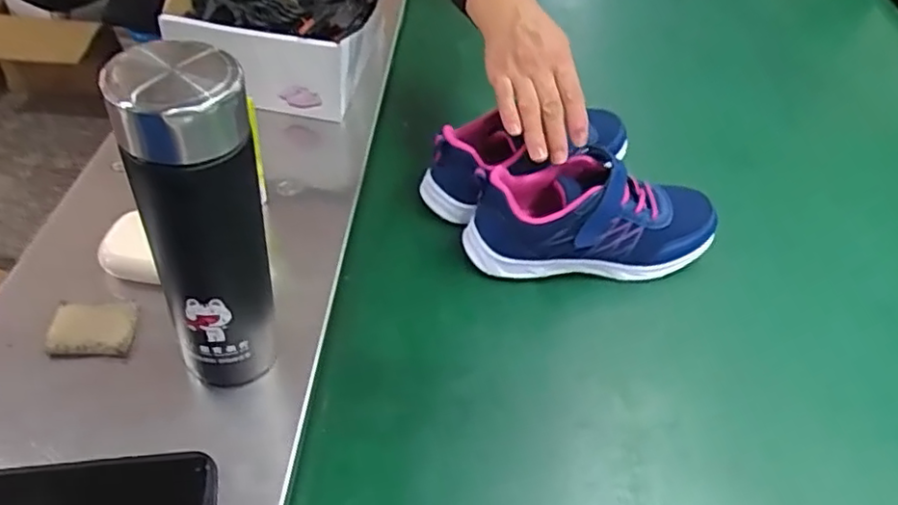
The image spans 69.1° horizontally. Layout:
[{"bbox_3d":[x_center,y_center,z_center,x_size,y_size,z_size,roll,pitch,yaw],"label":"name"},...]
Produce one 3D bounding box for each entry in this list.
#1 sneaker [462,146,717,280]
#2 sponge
[{"bbox_3d":[0.126,-0.029,0.569,0.217,0.089,0.078,1,47,-6],"label":"sneaker"},{"bbox_3d":[-0.252,0.054,0.460,0.054,0.011,0.042,-2,48,-10],"label":"sponge"}]

